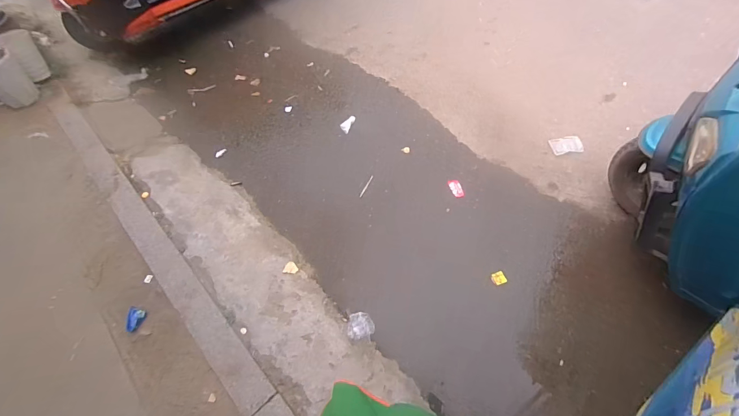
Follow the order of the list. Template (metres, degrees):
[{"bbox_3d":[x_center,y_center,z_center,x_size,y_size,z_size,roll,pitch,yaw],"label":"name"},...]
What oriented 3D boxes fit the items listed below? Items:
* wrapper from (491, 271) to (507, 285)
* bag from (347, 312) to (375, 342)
[{"bbox_3d":[0.637,0.347,1.714,0.067,0.017,0.063,-19,61,-8],"label":"wrapper"},{"bbox_3d":[-0.039,0.545,1.611,0.118,0.049,0.128,-3,57,3],"label":"bag"}]

